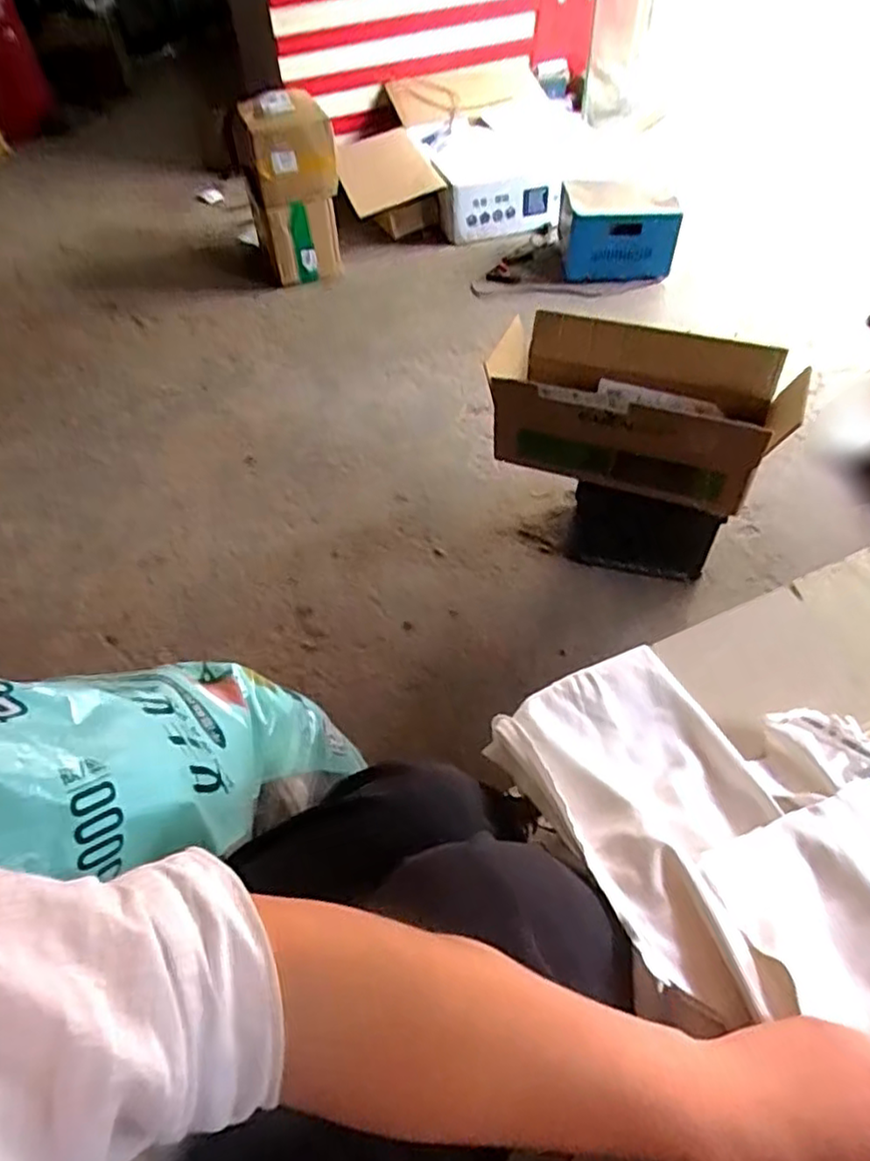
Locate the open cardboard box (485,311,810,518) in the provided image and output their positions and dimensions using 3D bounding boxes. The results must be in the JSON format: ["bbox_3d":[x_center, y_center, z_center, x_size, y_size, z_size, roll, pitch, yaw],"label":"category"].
[{"bbox_3d":[0.305,-0.257,1.038,0.427,0.171,0.201,16,54,17],"label":"open cardboard box"}]

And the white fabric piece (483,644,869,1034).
[{"bbox_3d":[0.262,0.171,0.414,0.354,0.082,0.374,-15,52,-8],"label":"white fabric piece"}]

